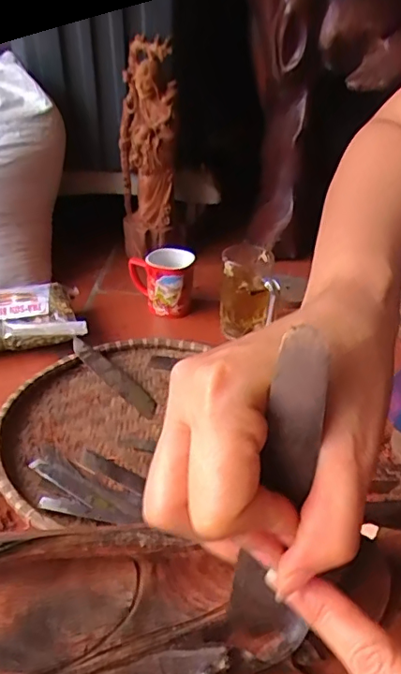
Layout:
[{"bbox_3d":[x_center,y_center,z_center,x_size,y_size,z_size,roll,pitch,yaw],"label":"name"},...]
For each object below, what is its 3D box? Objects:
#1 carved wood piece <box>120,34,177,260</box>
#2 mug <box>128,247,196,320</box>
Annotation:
[{"bbox_3d":[-0.091,-0.311,0.920,0.102,0.338,0.125,-3,32,-8],"label":"carved wood piece"},{"bbox_3d":[-0.058,-0.093,0.854,0.099,0.078,0.083,-10,34,-15],"label":"mug"}]

